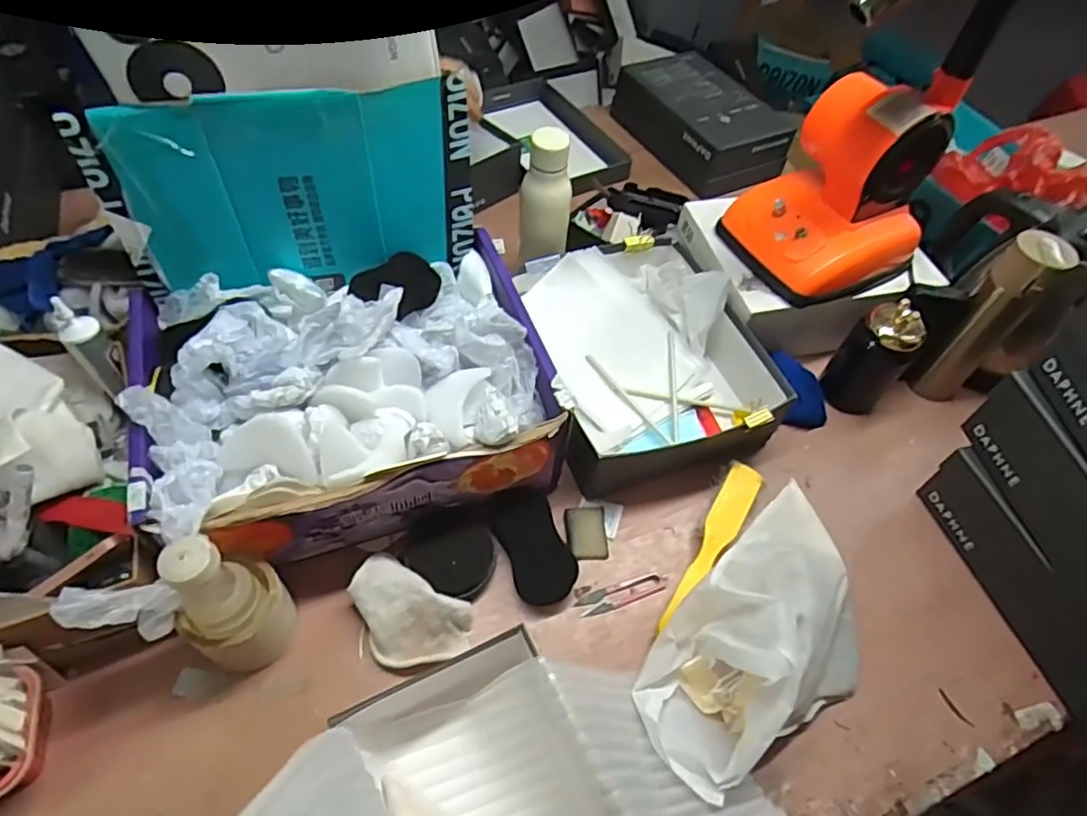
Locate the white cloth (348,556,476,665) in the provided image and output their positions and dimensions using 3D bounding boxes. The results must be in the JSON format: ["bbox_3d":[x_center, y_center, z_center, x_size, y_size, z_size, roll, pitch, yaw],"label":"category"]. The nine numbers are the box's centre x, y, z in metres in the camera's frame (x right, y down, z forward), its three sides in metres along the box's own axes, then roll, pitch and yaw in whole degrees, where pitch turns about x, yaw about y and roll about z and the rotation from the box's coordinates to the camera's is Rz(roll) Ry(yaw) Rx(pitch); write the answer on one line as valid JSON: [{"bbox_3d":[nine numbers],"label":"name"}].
[{"bbox_3d":[-0.136,0.206,0.633,0.120,0.043,0.081,26,56,14],"label":"white cloth"}]

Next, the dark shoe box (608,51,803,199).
[{"bbox_3d":[0.283,-0.516,1.151,0.176,0.096,0.339,-24,60,-20],"label":"dark shoe box"}]

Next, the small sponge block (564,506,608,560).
[{"bbox_3d":[0.049,0.140,0.716,0.046,0.009,0.060,-3,55,-8],"label":"small sponge block"}]

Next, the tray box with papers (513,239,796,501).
[{"bbox_3d":[0.130,-0.064,0.820,0.247,0.131,0.326,-11,56,-12],"label":"tray box with papers"}]

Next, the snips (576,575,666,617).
[{"bbox_3d":[0.084,0.200,0.686,0.096,0.005,0.024,-15,57,-15],"label":"snips"}]

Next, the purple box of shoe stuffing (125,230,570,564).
[{"bbox_3d":[-0.206,-0.030,0.685,0.394,0.157,0.308,-16,57,-16],"label":"purple box of shoe stuffing"}]

